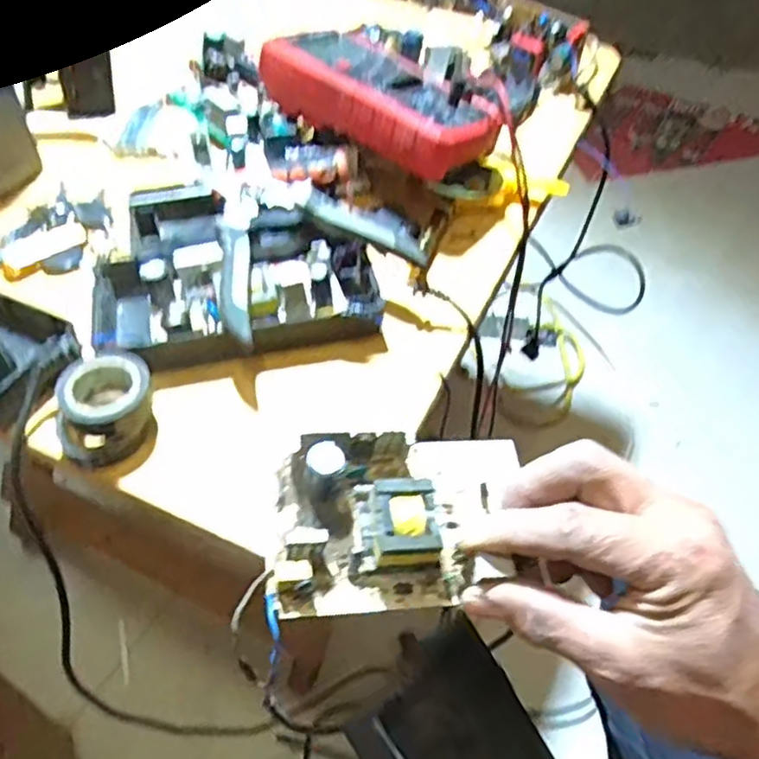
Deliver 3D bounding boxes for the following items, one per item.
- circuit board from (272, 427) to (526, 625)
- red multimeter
[{"bbox_3d":[0.012,0.059,0.313,0.120,0.038,0.080,-5,50,-6],"label":"circuit board"},{"bbox_3d":[0.001,-0.217,0.525,0.178,0.047,0.089,33,57,23],"label":"red multimeter"}]

